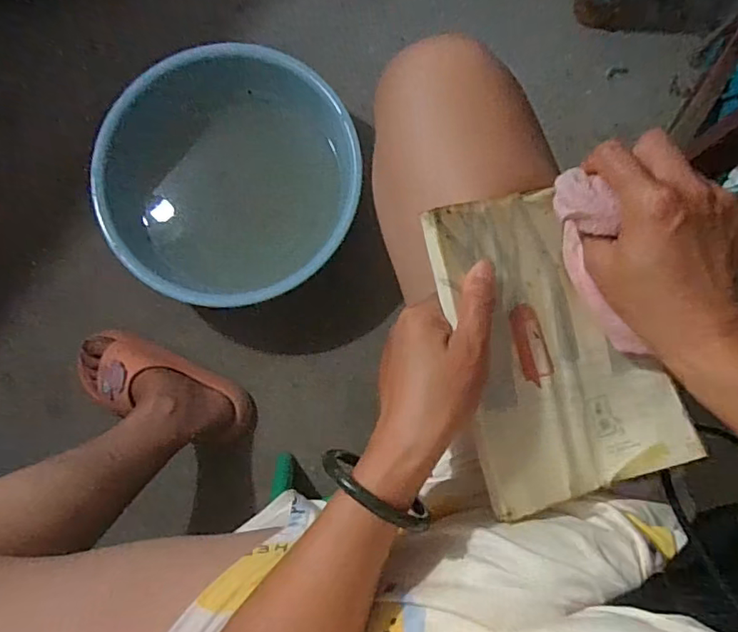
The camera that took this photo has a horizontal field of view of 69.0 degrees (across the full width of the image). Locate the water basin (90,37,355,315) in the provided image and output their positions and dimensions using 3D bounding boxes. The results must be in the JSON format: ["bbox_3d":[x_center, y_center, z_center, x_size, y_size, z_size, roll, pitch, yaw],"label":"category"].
[{"bbox_3d":[-0.192,-0.184,0.758,0.326,0.157,0.352,3,84,2],"label":"water basin"}]

